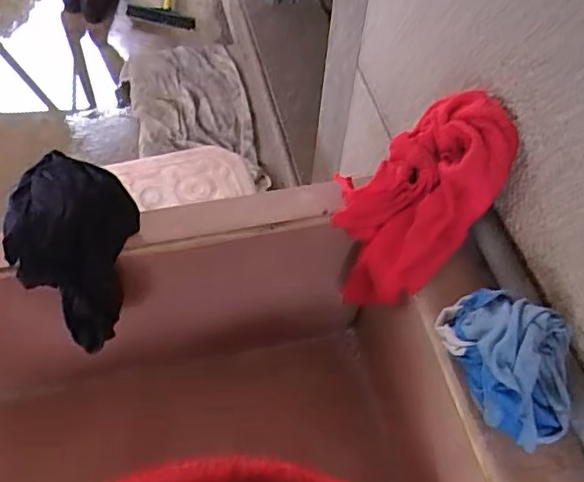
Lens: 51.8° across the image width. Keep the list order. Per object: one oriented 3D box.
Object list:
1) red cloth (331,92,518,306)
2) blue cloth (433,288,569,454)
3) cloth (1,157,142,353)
[{"bbox_3d":[0.088,-0.024,0.462,0.098,0.173,0.113,34,60,19],"label":"red cloth"},{"bbox_3d":[0.138,0.070,0.374,0.061,0.042,0.105,-14,57,-13],"label":"blue cloth"},{"bbox_3d":[-0.157,0.007,0.432,0.080,0.096,0.108,12,55,5],"label":"cloth"}]

